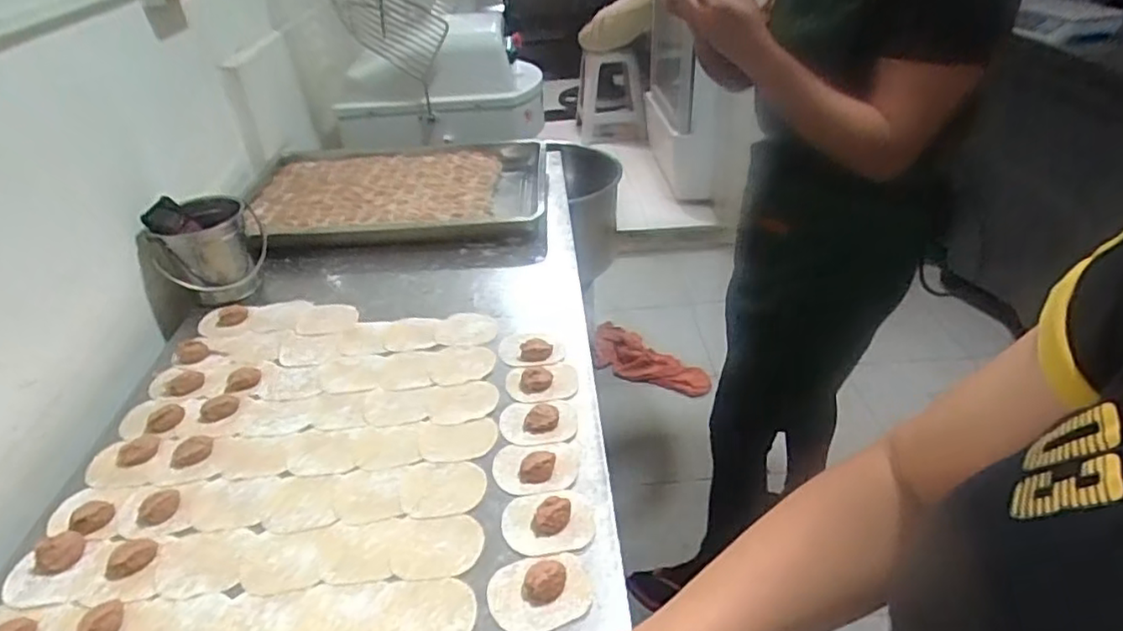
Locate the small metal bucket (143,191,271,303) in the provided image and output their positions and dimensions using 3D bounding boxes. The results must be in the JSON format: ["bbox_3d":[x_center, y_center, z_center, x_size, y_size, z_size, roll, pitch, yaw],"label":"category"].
[{"bbox_3d":[-0.554,-0.108,1.014,0.122,0.144,0.154,-4,36,0],"label":"small metal bucket"}]

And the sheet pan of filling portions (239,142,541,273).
[{"bbox_3d":[-0.322,-0.240,1.264,0.600,0.043,0.464,-1,36,4],"label":"sheet pan of filling portions"}]

